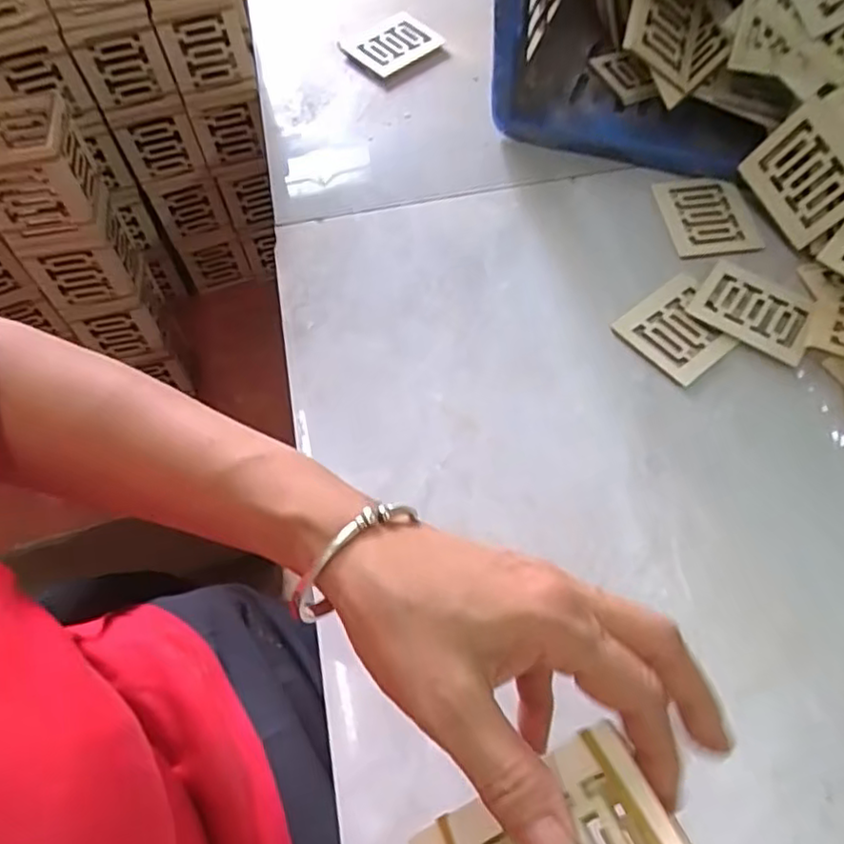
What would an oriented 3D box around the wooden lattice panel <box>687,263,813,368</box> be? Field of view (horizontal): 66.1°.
[{"bbox_3d":[0.233,-0.078,0.456,0.077,0.007,0.061,28,66,17],"label":"wooden lattice panel"}]

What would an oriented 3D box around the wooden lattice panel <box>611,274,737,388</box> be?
[{"bbox_3d":[0.182,-0.066,0.454,0.070,0.004,0.066,-36,65,-16],"label":"wooden lattice panel"}]

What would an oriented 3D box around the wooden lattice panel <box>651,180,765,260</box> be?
[{"bbox_3d":[0.221,-0.159,0.506,0.067,0.006,0.077,-7,61,-1],"label":"wooden lattice panel"}]

